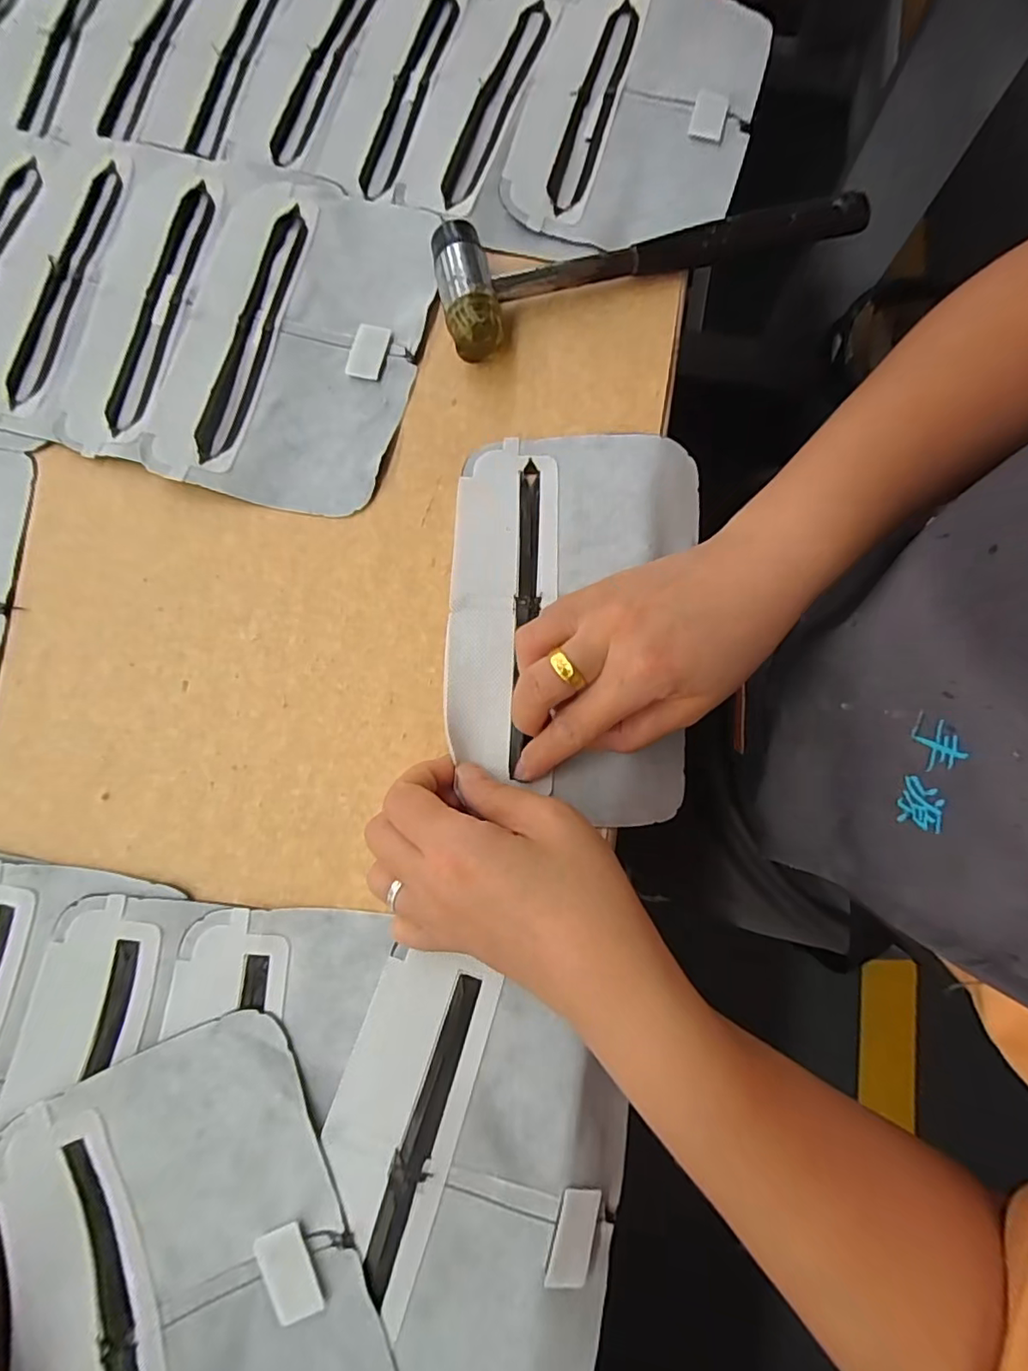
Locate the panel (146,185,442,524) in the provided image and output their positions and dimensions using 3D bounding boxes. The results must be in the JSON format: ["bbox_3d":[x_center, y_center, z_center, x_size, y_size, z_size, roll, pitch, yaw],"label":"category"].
[{"bbox_3d":[-0.117,-0.192,0.310,0.126,0.006,0.193,10,79,3],"label":"panel"}]

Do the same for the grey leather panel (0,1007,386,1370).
[{"bbox_3d":[-0.123,0.244,0.218,0.121,0.006,0.189,-24,79,-4],"label":"grey leather panel"}]

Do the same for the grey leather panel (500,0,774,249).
[{"bbox_3d":[0.075,-0.348,0.336,0.132,0.012,0.190,13,81,3],"label":"grey leather panel"}]

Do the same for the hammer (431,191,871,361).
[{"bbox_3d":[0.069,-0.245,0.305,0.231,0.025,0.067,-19,79,-3],"label":"hammer"}]

